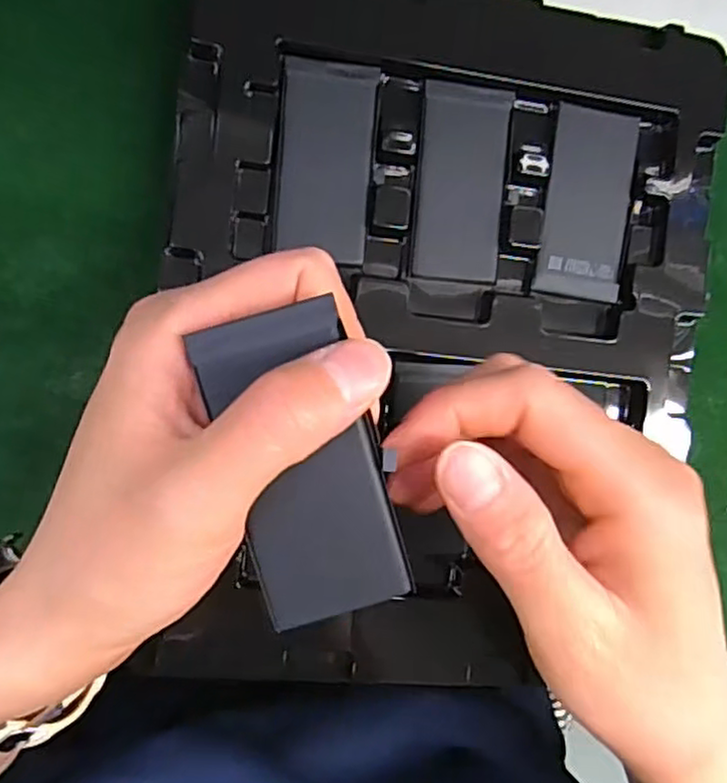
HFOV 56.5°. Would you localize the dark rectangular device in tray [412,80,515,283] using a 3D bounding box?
[{"bbox_3d":[0.040,-0.083,0.268,0.035,0.004,0.076,4,93,-9],"label":"dark rectangular device in tray"}]

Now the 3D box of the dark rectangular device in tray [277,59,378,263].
[{"bbox_3d":[-0.014,-0.089,0.261,0.035,0.004,0.074,3,93,-9],"label":"dark rectangular device in tray"}]

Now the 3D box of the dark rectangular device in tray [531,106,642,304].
[{"bbox_3d":[0.093,-0.077,0.278,0.037,0.004,0.076,7,92,-9],"label":"dark rectangular device in tray"}]

